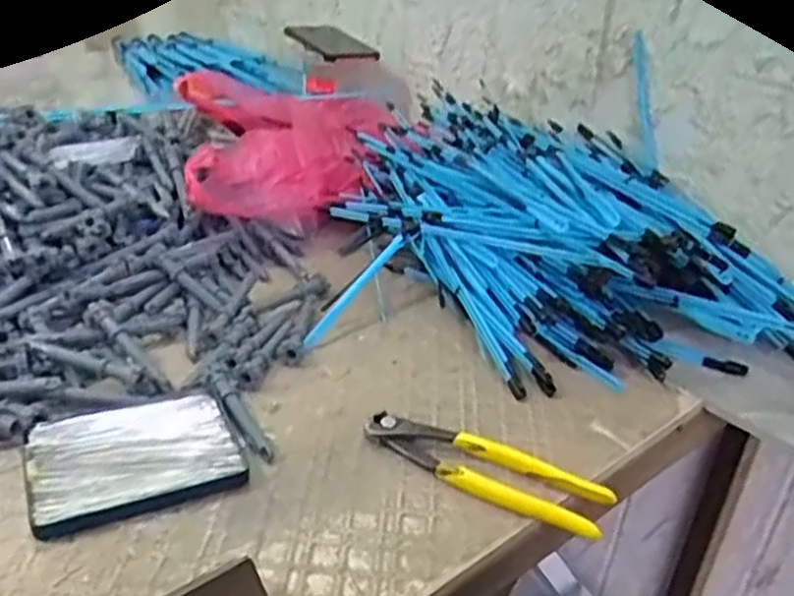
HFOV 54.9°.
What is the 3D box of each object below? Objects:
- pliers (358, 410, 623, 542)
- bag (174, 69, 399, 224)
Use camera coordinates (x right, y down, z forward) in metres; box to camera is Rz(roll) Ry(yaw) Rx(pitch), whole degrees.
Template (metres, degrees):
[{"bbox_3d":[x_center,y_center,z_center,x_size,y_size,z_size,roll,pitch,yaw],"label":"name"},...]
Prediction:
[{"bbox_3d":[0.055,0.109,0.498,0.163,0.020,0.040,21,33,25],"label":"pliers"},{"bbox_3d":[-0.118,-0.167,0.849,0.232,0.088,0.273,-4,31,-16],"label":"bag"}]

